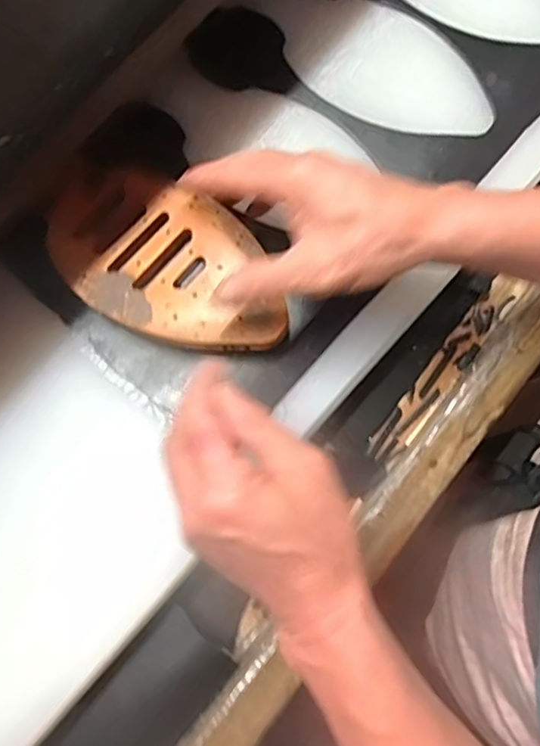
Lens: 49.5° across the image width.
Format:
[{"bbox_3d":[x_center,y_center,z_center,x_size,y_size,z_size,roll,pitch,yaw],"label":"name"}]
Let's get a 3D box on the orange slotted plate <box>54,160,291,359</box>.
[{"bbox_3d":[-0.063,-0.070,0.375,0.164,0.009,0.097,33,82,6],"label":"orange slotted plate"}]

